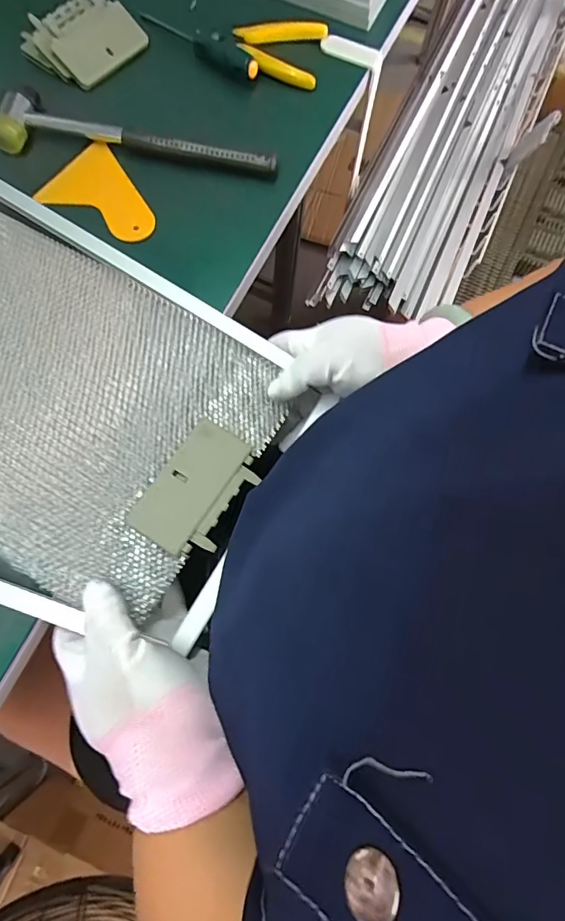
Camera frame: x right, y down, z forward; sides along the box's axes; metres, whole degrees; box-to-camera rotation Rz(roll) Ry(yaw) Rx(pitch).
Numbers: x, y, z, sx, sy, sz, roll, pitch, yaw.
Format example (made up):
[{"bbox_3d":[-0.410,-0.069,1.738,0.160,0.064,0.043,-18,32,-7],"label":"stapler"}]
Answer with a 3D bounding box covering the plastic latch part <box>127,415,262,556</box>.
[{"bbox_3d":[-0.054,0.018,0.299,0.054,0.009,0.084,31,74,7],"label":"plastic latch part"}]

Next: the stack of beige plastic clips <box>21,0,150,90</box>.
[{"bbox_3d":[-0.185,-0.395,0.431,0.070,0.033,0.089,32,74,7],"label":"stack of beige plastic clips"}]

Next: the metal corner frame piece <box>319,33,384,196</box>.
[{"bbox_3d":[0.073,-0.389,0.527,0.062,0.157,0.026,18,73,3],"label":"metal corner frame piece"}]

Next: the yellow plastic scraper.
[{"bbox_3d":[-0.149,-0.233,0.396,0.101,0.009,0.074,26,74,5],"label":"yellow plastic scraper"}]

